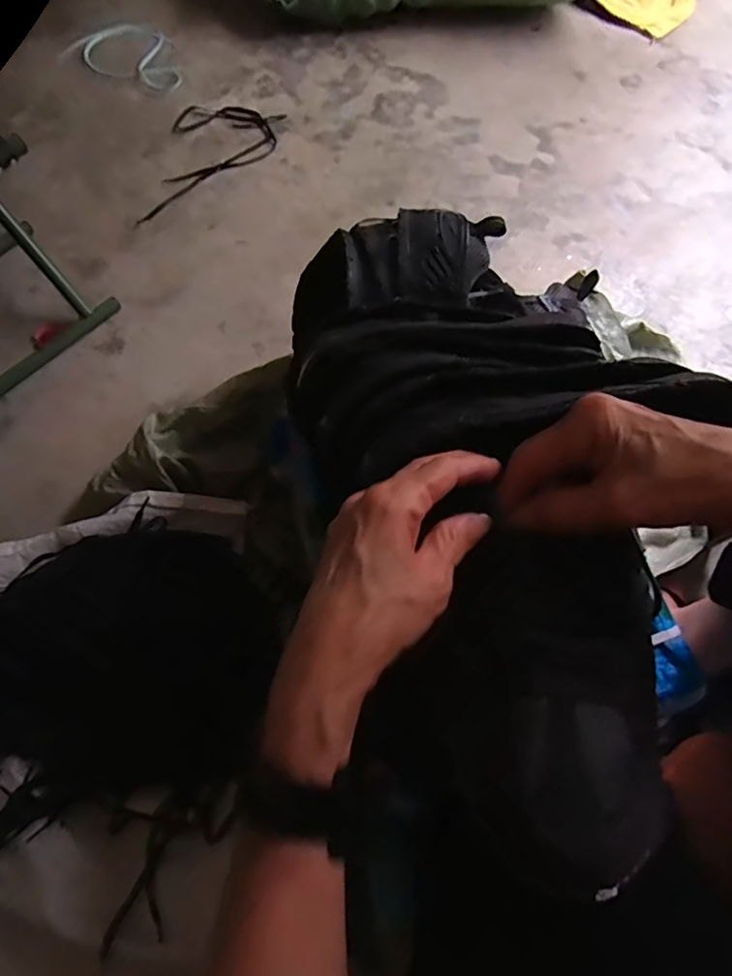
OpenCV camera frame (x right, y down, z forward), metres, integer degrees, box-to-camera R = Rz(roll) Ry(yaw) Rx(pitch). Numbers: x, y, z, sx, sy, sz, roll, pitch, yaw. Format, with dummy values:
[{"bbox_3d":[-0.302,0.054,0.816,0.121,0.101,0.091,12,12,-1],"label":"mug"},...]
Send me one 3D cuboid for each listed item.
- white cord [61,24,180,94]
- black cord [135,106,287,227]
[{"bbox_3d":[-0.487,-0.915,1.179,0.297,0.024,0.148,28,76,12],"label":"white cord"},{"bbox_3d":[-0.288,-0.623,1.060,0.198,0.029,0.321,9,68,3],"label":"black cord"}]

